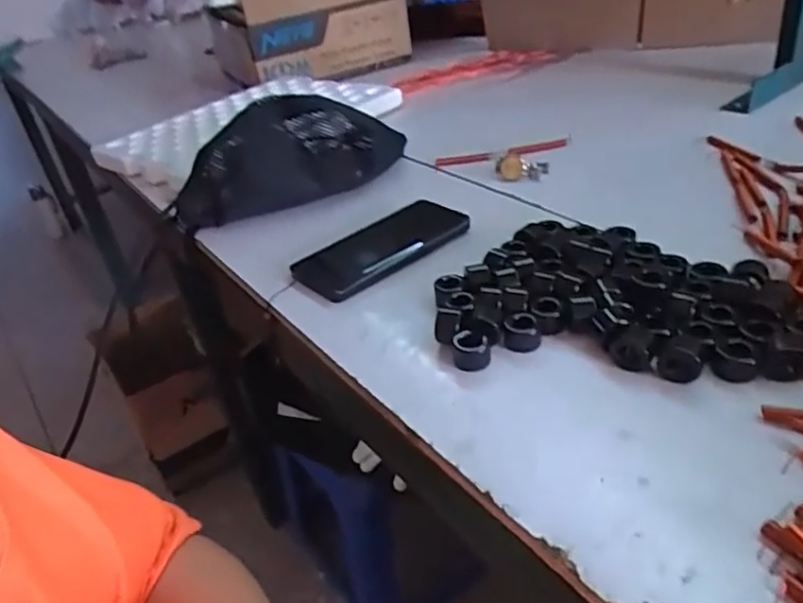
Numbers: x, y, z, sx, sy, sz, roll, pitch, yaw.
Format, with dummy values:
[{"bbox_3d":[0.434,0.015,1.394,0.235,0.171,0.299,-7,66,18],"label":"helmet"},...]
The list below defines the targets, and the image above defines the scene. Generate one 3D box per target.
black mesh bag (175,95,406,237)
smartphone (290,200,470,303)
[{"bbox_3d":[-0.129,-0.170,0.717,0.279,0.080,0.132,-16,34,-9],"label":"black mesh bag"},{"bbox_3d":[-0.020,-0.053,0.591,0.165,0.012,0.086,-30,39,-27],"label":"smartphone"}]

